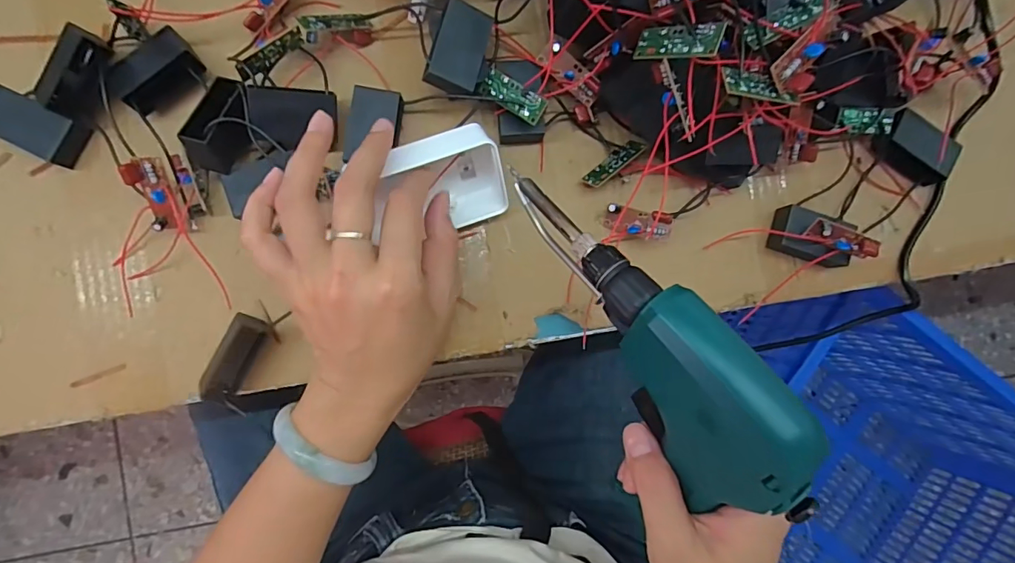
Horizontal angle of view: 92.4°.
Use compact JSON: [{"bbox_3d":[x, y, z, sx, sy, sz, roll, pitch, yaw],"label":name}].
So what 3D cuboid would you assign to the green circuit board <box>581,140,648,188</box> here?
[{"bbox_3d":[0.070,-0.077,0.317,0.043,0.017,0.005,-38,135,-4],"label":"green circuit board"}]

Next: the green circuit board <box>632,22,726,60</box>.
[{"bbox_3d":[0.086,-0.120,0.243,0.005,0.045,0.015,25,86,-47],"label":"green circuit board"}]

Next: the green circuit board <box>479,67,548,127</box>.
[{"bbox_3d":[0.003,-0.112,0.294,0.046,0.006,0.017,39,87,17],"label":"green circuit board"}]

